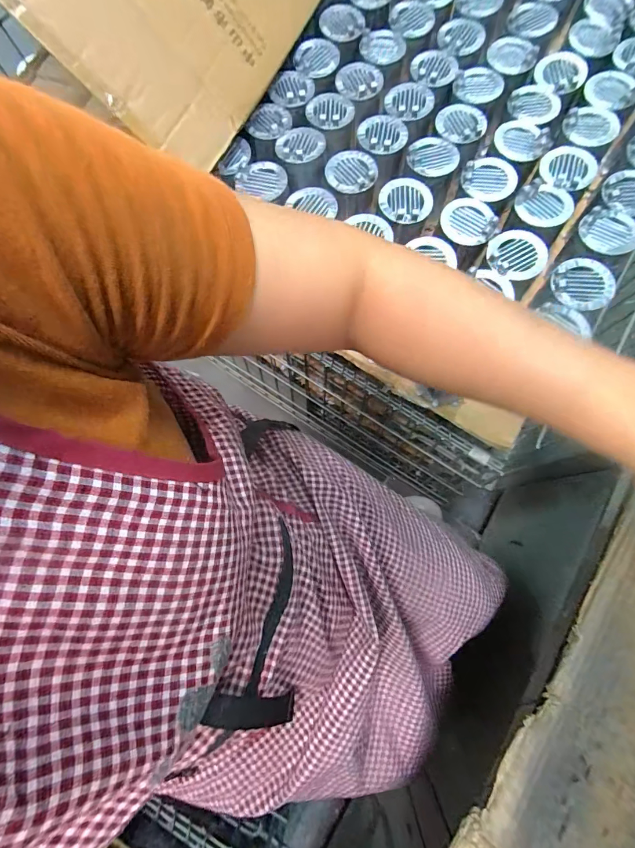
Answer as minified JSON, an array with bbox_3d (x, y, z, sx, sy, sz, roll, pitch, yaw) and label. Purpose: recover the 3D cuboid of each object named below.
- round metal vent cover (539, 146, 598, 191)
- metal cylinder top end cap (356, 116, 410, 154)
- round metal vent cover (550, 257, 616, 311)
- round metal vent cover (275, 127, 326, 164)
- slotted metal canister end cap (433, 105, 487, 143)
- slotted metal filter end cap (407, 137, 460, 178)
[{"bbox_3d":[0.406,-0.415,0.599,0.082,0.009,0.088,-1,75,3],"label":"round metal vent cover"},{"bbox_3d":[0.112,-0.500,0.640,0.084,0.004,0.088,10,76,6],"label":"metal cylinder top end cap"},{"bbox_3d":[0.392,-0.206,0.547,0.085,0.018,0.081,-1,75,3],"label":"round metal vent cover"},{"bbox_3d":[-0.030,-0.485,0.647,0.086,0.006,0.079,-1,75,3],"label":"round metal vent cover"},{"bbox_3d":[0.248,-0.521,0.644,0.079,0.011,0.085,-1,75,3],"label":"slotted metal canister end cap"},{"bbox_3d":[0.196,-0.452,0.626,0.081,0.007,0.079,-1,75,3],"label":"slotted metal filter end cap"}]

